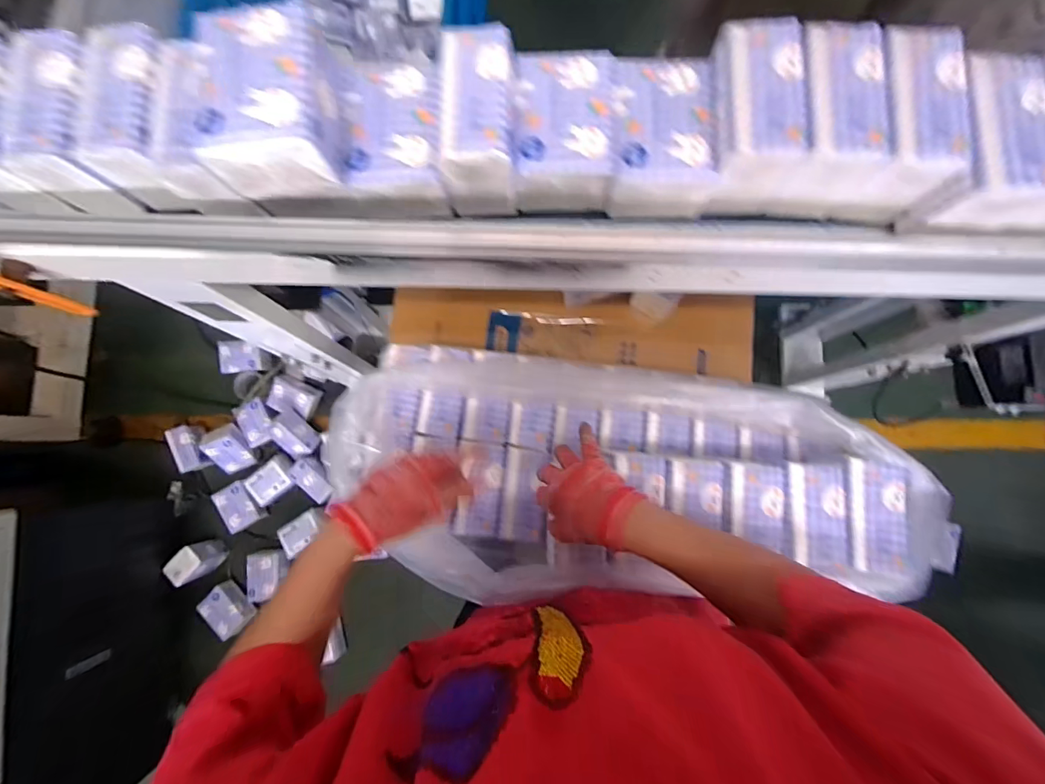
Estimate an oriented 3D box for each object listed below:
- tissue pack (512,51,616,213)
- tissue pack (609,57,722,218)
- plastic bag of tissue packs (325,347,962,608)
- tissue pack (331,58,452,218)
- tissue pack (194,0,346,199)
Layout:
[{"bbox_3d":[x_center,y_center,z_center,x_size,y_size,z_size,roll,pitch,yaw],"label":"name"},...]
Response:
[{"bbox_3d":[0.037,-0.239,0.413,0.087,0.061,0.119,1,82,1],"label":"tissue pack"},{"bbox_3d":[0.123,-0.231,0.410,0.088,0.059,0.122,0,82,1],"label":"tissue pack"},{"bbox_3d":[0.113,0.099,0.532,0.644,0.167,0.273,7,82,12],"label":"plastic bag of tissue packs"},{"bbox_3d":[-0.116,-0.229,0.415,0.088,0.060,0.120,-3,82,0],"label":"tissue pack"},{"bbox_3d":[-0.195,-0.230,0.357,0.095,0.067,0.112,-7,82,-1],"label":"tissue pack"}]

